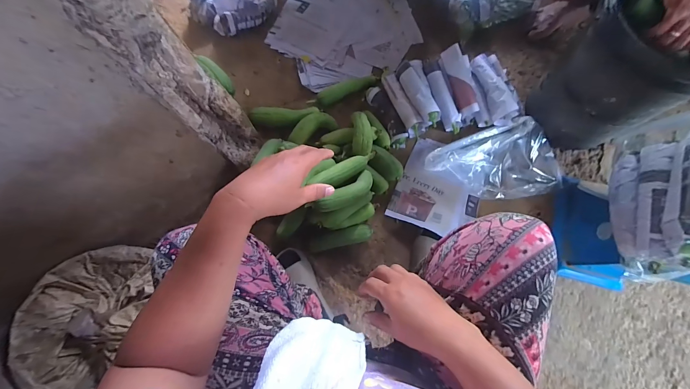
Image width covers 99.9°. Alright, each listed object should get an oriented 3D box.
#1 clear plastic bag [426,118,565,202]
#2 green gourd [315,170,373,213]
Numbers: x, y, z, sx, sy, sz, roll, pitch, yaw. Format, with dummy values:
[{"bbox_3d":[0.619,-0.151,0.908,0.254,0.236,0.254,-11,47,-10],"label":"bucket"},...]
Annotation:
[{"bbox_3d":[0.446,-0.091,0.841,0.363,0.064,0.220,-17,75,-6],"label":"clear plastic bag"},{"bbox_3d":[0.010,-0.004,0.729,0.171,0.045,0.051,-33,77,-27],"label":"green gourd"}]

